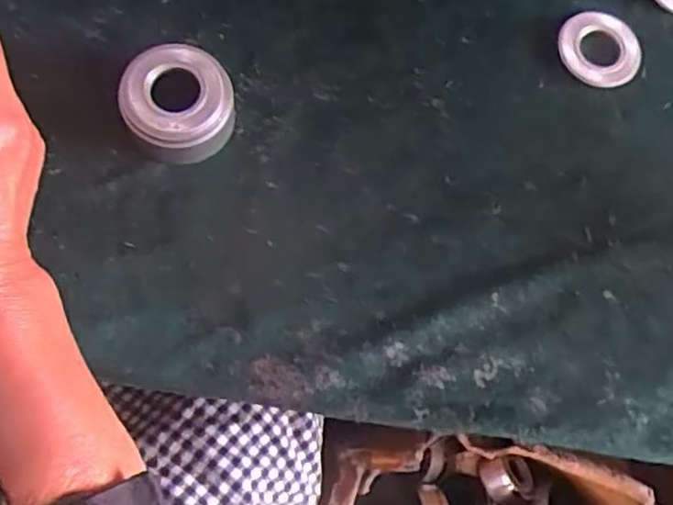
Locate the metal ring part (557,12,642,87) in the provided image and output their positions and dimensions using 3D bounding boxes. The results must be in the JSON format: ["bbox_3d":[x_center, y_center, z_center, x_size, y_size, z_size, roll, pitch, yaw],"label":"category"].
[{"bbox_3d":[0.189,-0.145,0.506,0.060,0.012,0.055,2,75,-6],"label":"metal ring part"}]

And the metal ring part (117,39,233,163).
[{"bbox_3d":[-0.098,-0.092,0.439,0.065,0.037,0.062,2,75,-6],"label":"metal ring part"}]

